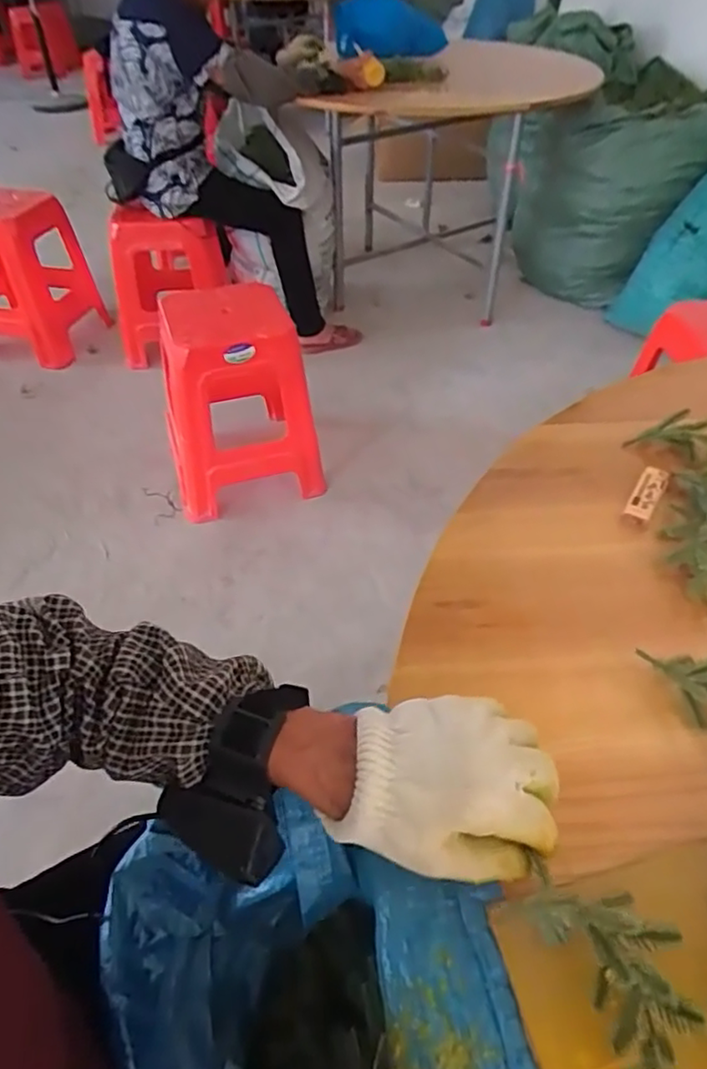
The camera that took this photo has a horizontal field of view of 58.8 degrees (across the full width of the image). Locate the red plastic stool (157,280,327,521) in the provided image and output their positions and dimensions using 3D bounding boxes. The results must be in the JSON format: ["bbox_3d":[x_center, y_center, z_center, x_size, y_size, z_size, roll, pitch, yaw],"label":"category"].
[{"bbox_3d":[-0.296,-0.320,1.524,0.348,0.457,0.279,-19,48,-18],"label":"red plastic stool"}]

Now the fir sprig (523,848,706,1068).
[{"bbox_3d":[0.126,0.206,0.298,0.052,0.037,0.100,-19,50,-17],"label":"fir sprig"}]

